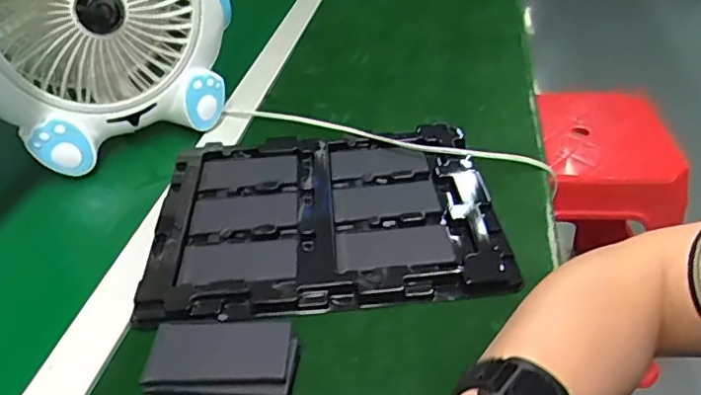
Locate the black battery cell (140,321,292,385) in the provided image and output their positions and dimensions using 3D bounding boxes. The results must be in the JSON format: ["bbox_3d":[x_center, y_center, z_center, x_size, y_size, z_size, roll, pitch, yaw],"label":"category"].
[{"bbox_3d":[-0.082,0.096,0.362,0.086,0.004,0.046,-1,37,2],"label":"black battery cell"}]

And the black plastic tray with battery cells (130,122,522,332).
[{"bbox_3d":[-0.022,0.010,0.487,0.268,0.019,0.220,-4,38,0],"label":"black plastic tray with battery cells"}]

